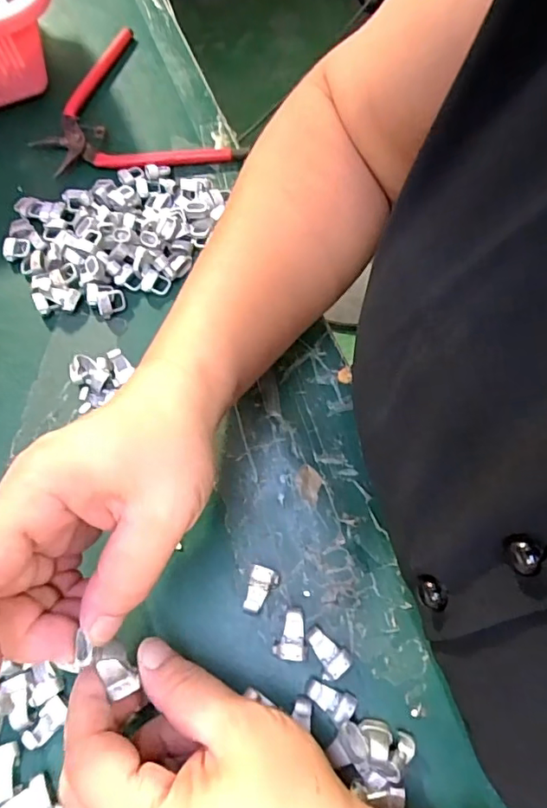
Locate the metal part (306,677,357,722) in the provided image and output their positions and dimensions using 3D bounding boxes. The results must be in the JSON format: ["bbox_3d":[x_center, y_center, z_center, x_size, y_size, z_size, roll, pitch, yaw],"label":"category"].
[{"bbox_3d":[0.026,0.135,0.240,0.022,0.008,0.012,19,71,10],"label":"metal part"}]

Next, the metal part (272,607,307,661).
[{"bbox_3d":[0.008,0.110,0.253,0.016,0.008,0.023,-1,69,2],"label":"metal part"}]

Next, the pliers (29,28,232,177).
[{"bbox_3d":[-0.112,-0.198,0.371,0.105,0.012,0.143,-34,71,-10],"label":"pliers"}]

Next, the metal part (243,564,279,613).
[{"bbox_3d":[-0.005,0.092,0.260,0.014,0.009,0.022,11,70,7],"label":"metal part"}]

